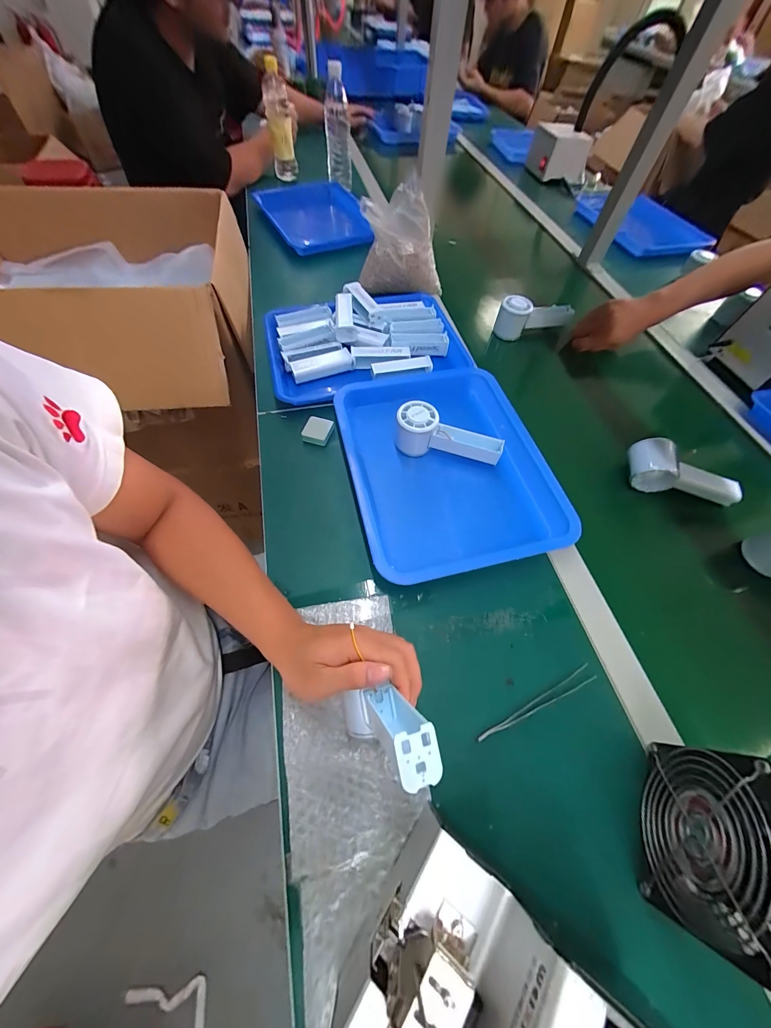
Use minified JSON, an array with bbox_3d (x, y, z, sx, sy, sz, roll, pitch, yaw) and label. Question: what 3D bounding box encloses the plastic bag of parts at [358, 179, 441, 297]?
[{"bbox_3d":[0.034,-0.540,0.660,0.168,0.128,0.149,3,61,-2],"label":"plastic bag of parts"}]

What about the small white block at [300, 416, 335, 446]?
[{"bbox_3d":[-0.101,-0.125,0.500,0.040,0.017,0.039,14,61,4],"label":"small white block"}]

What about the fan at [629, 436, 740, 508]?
[{"bbox_3d":[0.425,-0.057,0.470,0.160,0.054,0.063,17,61,6],"label":"fan"}]

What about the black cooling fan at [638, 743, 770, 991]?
[{"bbox_3d":[0.252,0.249,0.248,0.044,0.118,0.115,24,63,10],"label":"black cooling fan"}]

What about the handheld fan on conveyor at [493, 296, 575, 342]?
[{"bbox_3d":[0.292,-0.394,0.649,0.163,0.066,0.050,-20,64,-14],"label":"handheld fan on conveyor"}]

